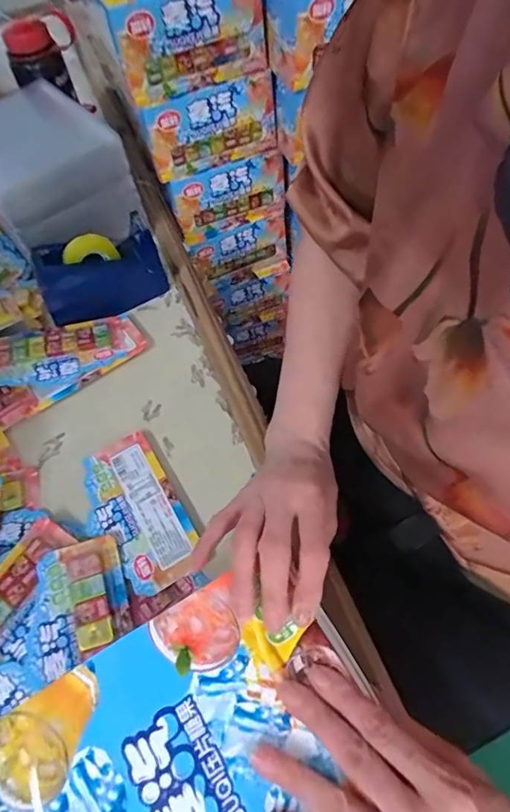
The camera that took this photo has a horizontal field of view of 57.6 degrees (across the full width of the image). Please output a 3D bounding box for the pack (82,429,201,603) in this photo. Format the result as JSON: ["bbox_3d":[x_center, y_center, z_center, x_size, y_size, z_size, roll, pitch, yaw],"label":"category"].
[{"bbox_3d":[-0.107,0.092,0.412,0.075,0.010,0.143,-26,62,-18],"label":"pack"}]

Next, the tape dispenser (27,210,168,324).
[{"bbox_3d":[-0.169,-0.150,0.512,0.135,0.081,0.054,-29,64,-20],"label":"tape dispenser"}]

